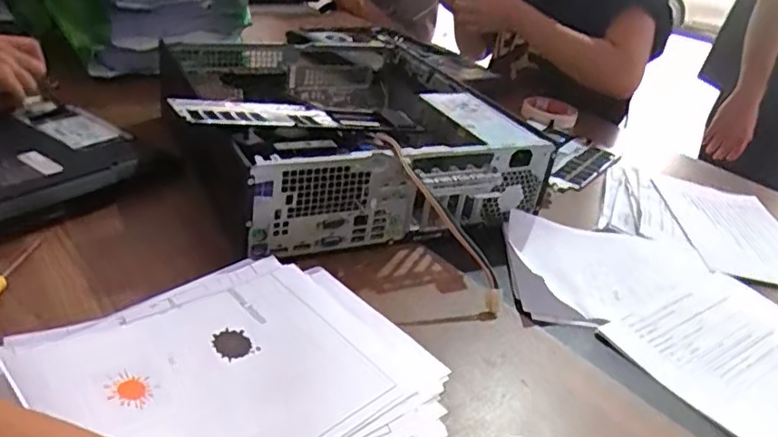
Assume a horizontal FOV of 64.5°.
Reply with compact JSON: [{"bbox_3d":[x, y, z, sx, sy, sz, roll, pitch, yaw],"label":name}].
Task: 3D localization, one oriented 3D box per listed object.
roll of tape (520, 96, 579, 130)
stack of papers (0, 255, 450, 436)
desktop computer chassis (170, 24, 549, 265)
[{"bbox_3d":[0.267,-0.179,1.026,0.092,0.021,0.098,16,29,12],"label":"roll of tape"},{"bbox_3d":[-0.106,0.112,0.385,0.217,0.048,0.272,28,36,32],"label":"stack of papers"},{"bbox_3d":[-0.067,-0.116,0.741,0.364,0.107,0.432,-7,33,-23],"label":"desktop computer chassis"}]

